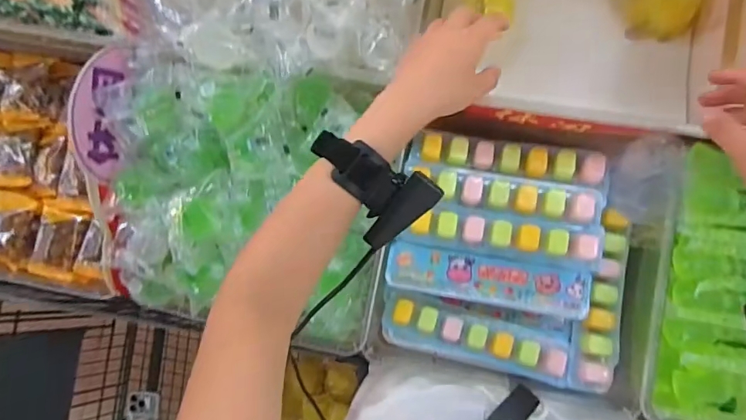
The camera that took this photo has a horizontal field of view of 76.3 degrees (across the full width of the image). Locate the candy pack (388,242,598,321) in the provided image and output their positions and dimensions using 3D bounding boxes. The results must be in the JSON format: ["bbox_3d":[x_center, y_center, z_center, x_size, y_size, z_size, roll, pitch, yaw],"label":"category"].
[{"bbox_3d":[0.129,0.078,0.539,0.221,0.023,0.051,9,85,8],"label":"candy pack"}]

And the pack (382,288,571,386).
[{"bbox_3d":[0.120,0.148,0.557,0.216,0.029,0.065,12,86,9],"label":"pack"}]

